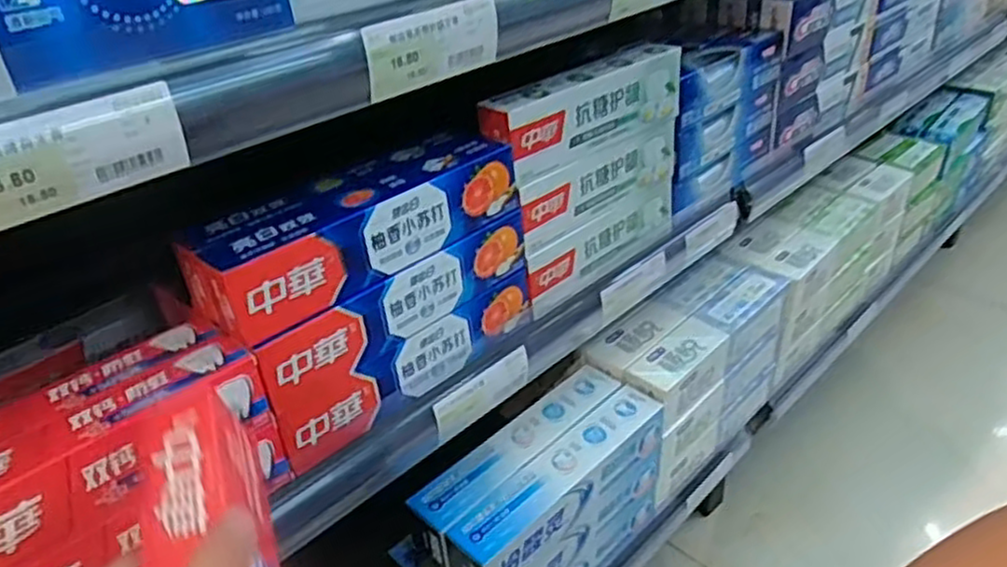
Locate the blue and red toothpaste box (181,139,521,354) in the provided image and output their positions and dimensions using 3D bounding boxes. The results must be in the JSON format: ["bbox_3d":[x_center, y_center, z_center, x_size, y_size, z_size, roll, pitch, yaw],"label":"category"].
[{"bbox_3d":[-0.078,-0.032,0.449,0.218,0.048,0.034,-29,40,-34],"label":"blue and red toothpaste box"}]

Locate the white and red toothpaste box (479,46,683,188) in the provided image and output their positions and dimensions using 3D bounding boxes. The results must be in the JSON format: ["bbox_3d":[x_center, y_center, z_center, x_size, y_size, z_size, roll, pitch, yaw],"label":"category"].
[{"bbox_3d":[0.063,-0.131,0.554,0.187,0.059,0.031,-28,39,-33],"label":"white and red toothpaste box"}]

